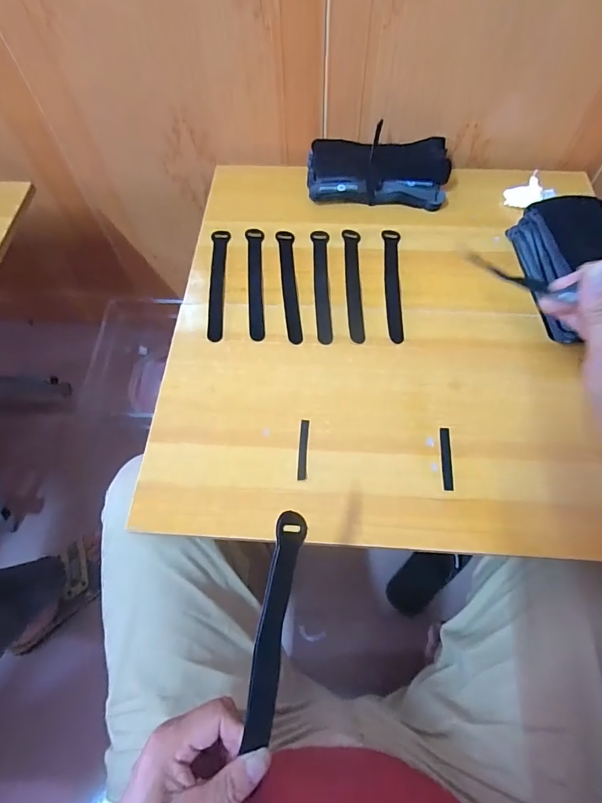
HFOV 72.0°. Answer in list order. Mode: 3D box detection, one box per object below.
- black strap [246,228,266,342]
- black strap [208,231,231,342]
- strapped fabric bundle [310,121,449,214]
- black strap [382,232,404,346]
[{"bbox_3d":[-0.063,-0.167,0.573,0.023,0.006,0.197,-4,63,0],"label":"black strap"},{"bbox_3d":[-0.114,-0.165,0.572,0.024,0.004,0.197,-4,63,0],"label":"black strap"},{"bbox_3d":[0.116,-0.351,0.629,0.206,0.062,0.097,3,63,4],"label":"strapped fabric bundle"},{"bbox_3d":[0.125,-0.161,0.562,0.022,0.009,0.196,2,63,3],"label":"black strap"}]

